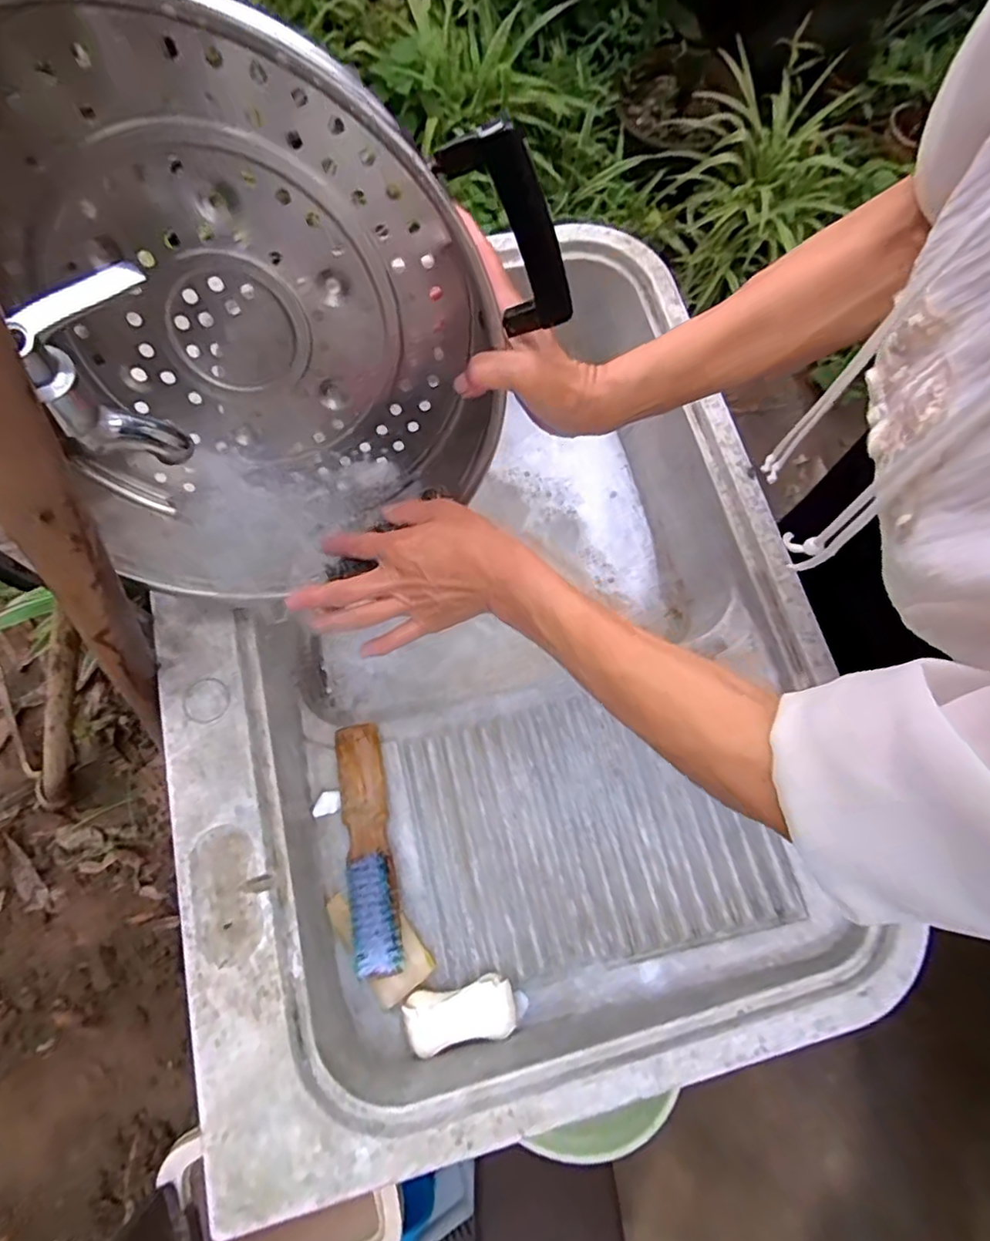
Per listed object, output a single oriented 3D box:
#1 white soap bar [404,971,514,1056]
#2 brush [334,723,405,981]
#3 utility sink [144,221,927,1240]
[{"bbox_3d":[-0.029,0.325,0.488,0.089,0.020,0.043,-13,75,-4],"label":"white soap bar"},{"bbox_3d":[-0.114,0.197,0.529,0.039,0.026,0.208,-11,62,-4],"label":"brush"},{"bbox_3d":[-0.005,0.024,0.603,0.555,0.197,0.734,-14,75,-4],"label":"utility sink"}]

